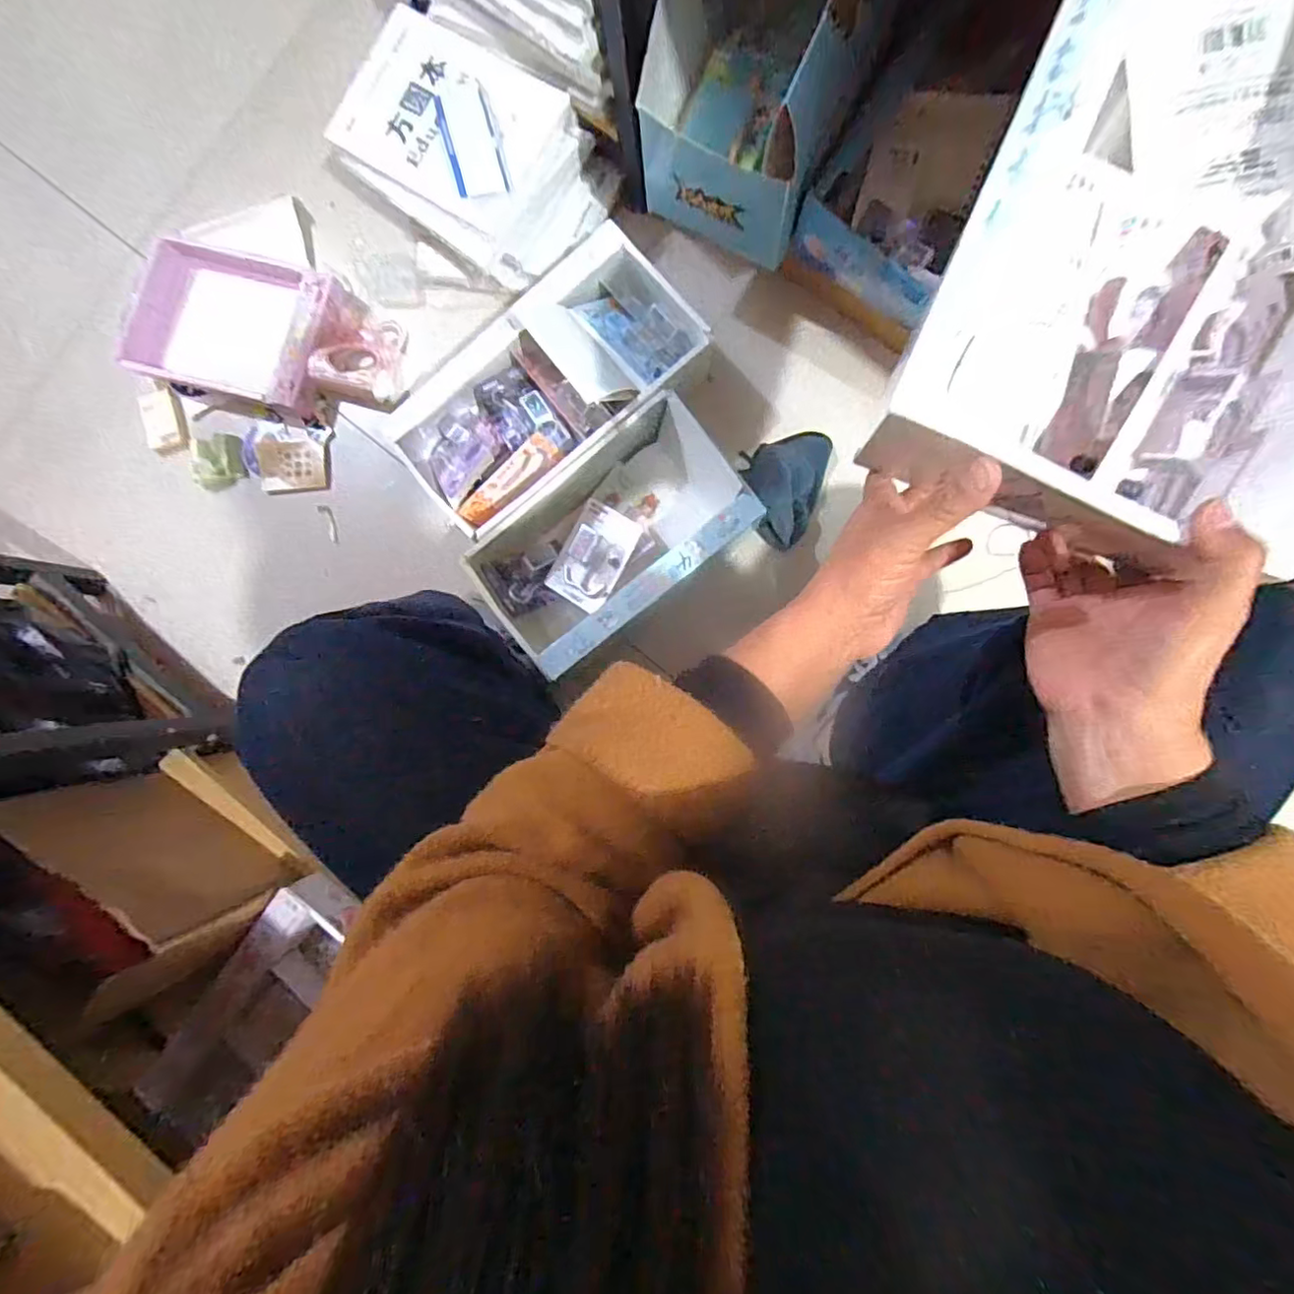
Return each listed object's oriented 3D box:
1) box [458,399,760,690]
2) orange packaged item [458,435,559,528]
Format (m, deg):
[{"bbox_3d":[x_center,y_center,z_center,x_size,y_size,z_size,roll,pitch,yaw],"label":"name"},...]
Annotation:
[{"bbox_3d":[-0.046,-0.138,0.746,0.322,0.106,0.205,-38,85,2],"label":"box"},{"bbox_3d":[-0.175,-0.213,0.759,0.145,0.033,0.036,-43,85,2],"label":"orange packaged item"}]

